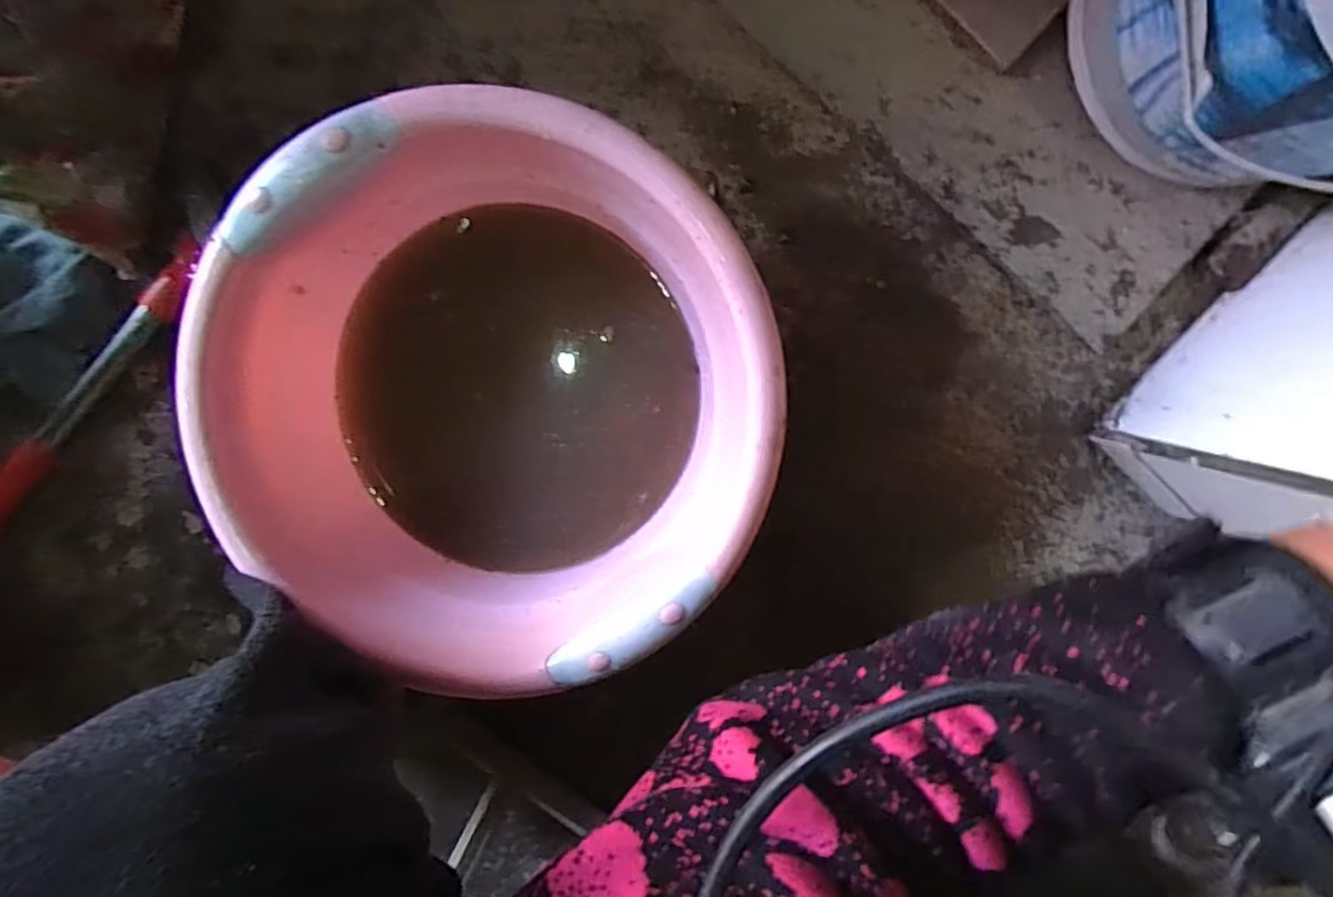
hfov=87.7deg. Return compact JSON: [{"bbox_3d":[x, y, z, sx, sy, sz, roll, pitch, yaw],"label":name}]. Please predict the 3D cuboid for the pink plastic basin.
[{"bbox_3d":[-0.110,-0.035,0.459,0.336,0.160,0.317,0,100,1],"label":"pink plastic basin"}]

